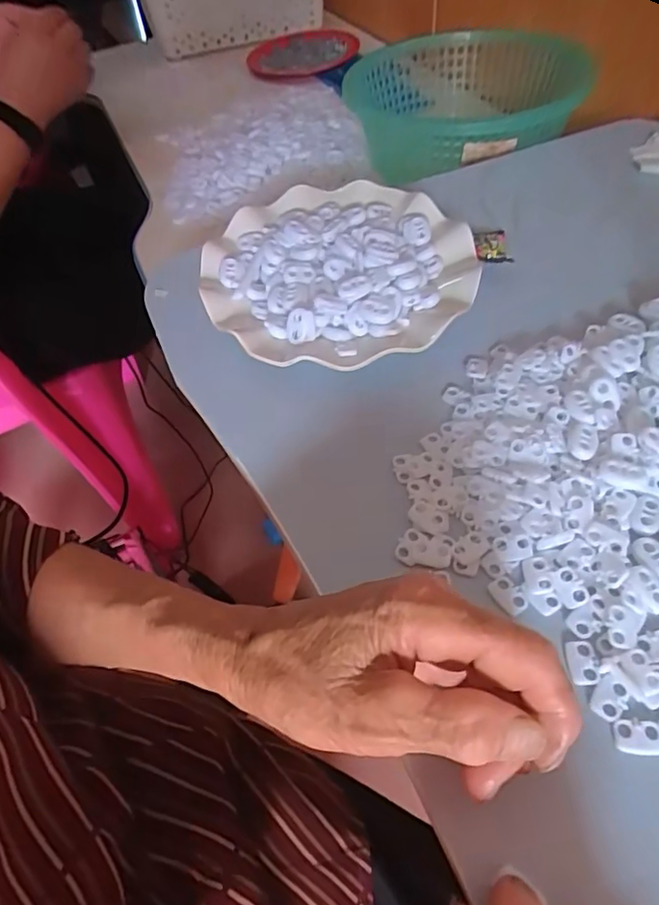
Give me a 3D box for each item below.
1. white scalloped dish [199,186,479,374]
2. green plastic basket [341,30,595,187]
[{"bbox_3d":[0.007,-0.123,0.379,0.174,0.025,0.170,-3,52,4],"label":"white scalloped dish"},{"bbox_3d":[0.143,-0.341,0.569,0.188,0.086,0.214,-20,53,-10],"label":"green plastic basket"}]

